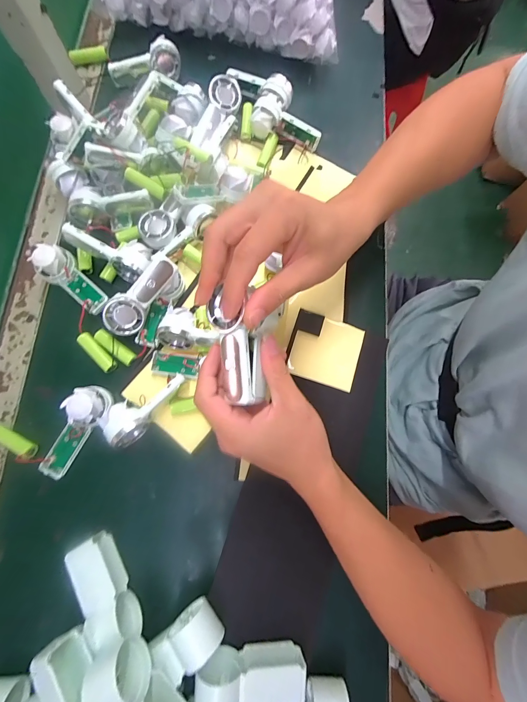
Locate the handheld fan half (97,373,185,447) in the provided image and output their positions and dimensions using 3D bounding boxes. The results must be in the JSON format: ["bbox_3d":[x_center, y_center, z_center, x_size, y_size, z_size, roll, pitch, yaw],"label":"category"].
[{"bbox_3d":[-0.120,0.054,0.307,0.088,0.029,0.037,-42,81,-11],"label":"handheld fan half"}]

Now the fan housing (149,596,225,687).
[{"bbox_3d":[-0.066,0.254,0.268,0.053,0.045,0.034,-38,81,-10],"label":"fan housing"}]

